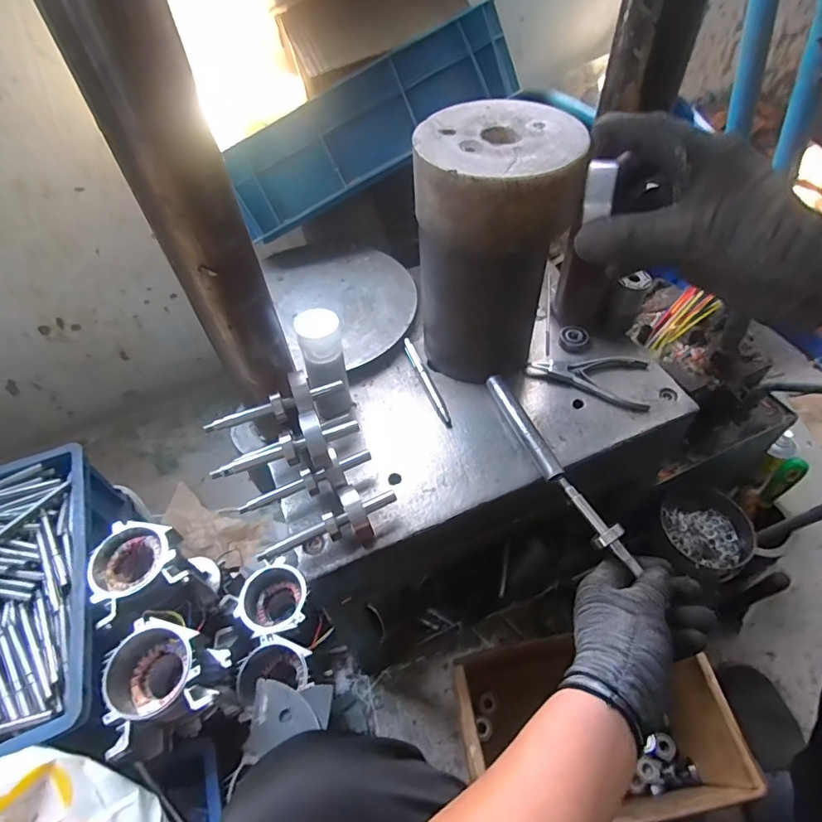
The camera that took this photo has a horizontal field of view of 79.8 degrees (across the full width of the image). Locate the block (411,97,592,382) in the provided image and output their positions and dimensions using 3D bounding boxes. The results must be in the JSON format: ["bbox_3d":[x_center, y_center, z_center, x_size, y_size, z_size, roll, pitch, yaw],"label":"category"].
[{"bbox_3d":[0.082,-0.158,0.514,0.143,0.248,0.143,3,52,6],"label":"block"}]

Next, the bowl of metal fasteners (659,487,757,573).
[{"bbox_3d":[0.428,0.168,0.715,0.109,0.044,0.123,-14,53,-7],"label":"bowl of metal fasteners"}]

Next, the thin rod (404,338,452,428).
[{"bbox_3d":[0.019,-0.036,0.577,0.014,0.013,0.133,-18,53,-10],"label":"thin rod"}]

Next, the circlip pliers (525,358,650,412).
[{"bbox_3d":[0.205,-0.043,0.573,0.134,0.011,0.069,14,54,14],"label":"circlip pliers"}]

